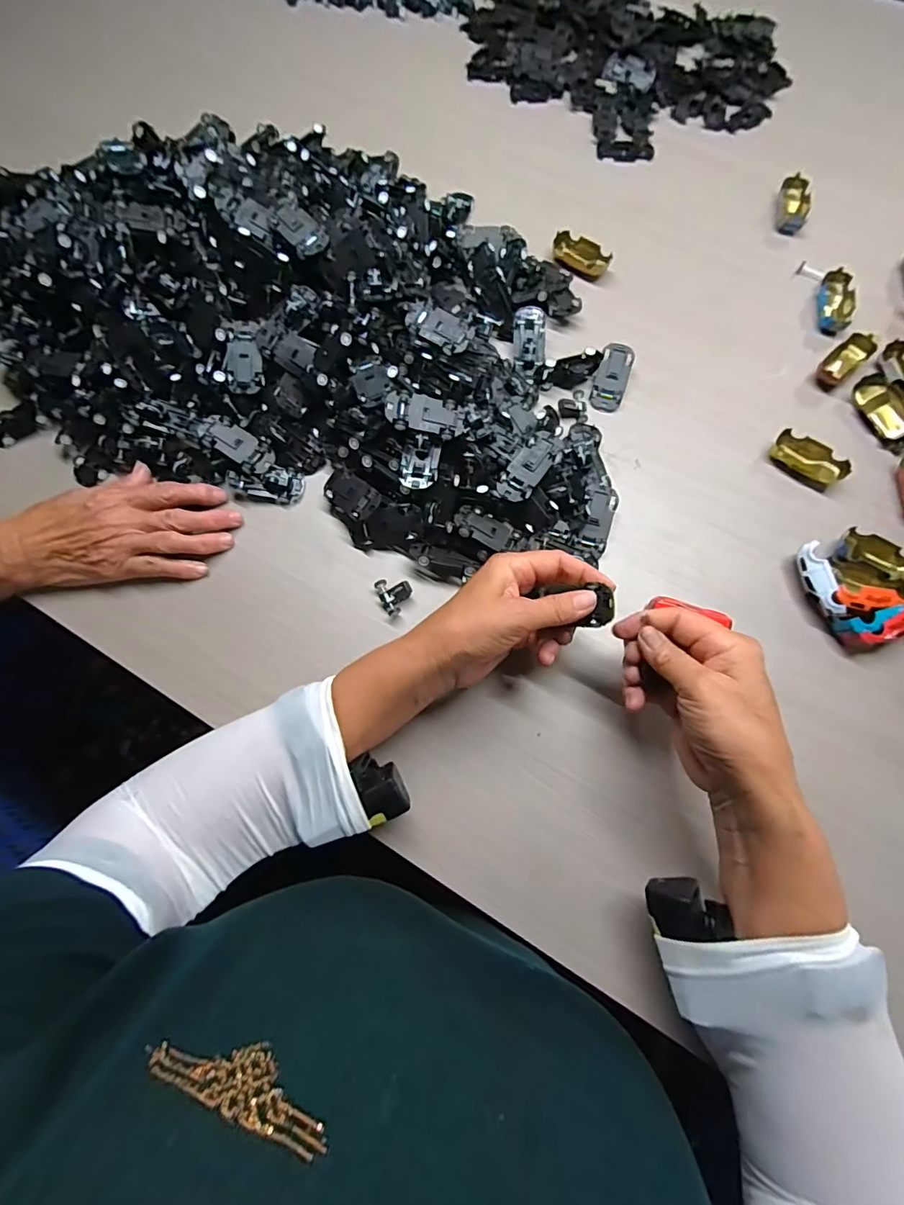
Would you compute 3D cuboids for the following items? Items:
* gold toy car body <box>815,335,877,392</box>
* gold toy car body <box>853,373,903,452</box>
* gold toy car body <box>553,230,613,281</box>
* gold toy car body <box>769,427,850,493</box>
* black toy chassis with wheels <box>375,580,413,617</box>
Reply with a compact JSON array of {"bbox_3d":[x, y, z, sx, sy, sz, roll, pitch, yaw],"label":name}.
[{"bbox_3d":[0.380,-0.235,0.473,0.058,0.020,0.027,-39,77,-10],"label":"gold toy car body"},{"bbox_3d":[0.405,-0.177,0.451,0.030,0.021,0.075,-11,74,-2],"label":"gold toy car body"},{"bbox_3d":[0.134,-0.364,0.513,0.060,0.014,0.035,40,78,11],"label":"gold toy car body"},{"bbox_3d":[0.321,-0.128,0.442,0.063,0.016,0.034,33,77,10],"label":"gold toy car body"},{"bbox_3d":[-0.047,-0.008,0.409,0.027,0.014,0.030,-36,76,-9],"label":"black toy chassis with wheels"}]

